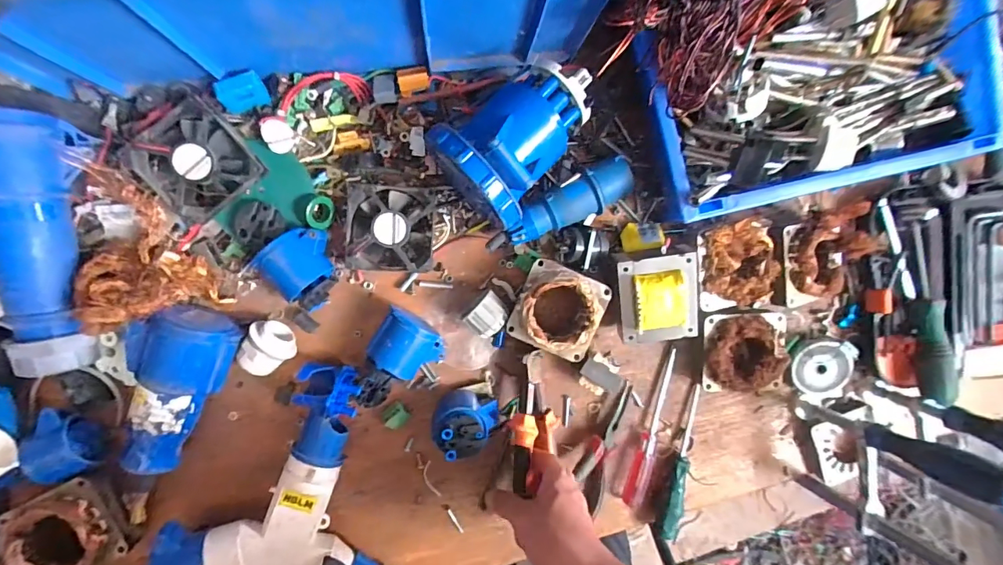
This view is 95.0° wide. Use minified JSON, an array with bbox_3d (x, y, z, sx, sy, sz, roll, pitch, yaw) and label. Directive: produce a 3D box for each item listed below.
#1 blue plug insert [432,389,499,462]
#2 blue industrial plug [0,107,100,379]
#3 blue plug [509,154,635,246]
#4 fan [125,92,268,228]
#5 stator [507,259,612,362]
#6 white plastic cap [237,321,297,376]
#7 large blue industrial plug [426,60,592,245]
[{"bbox_3d":[-0.033,0.138,0.445,0.064,0.060,0.051,4,91,-6],"label":"blue plug insert"},{"bbox_3d":[-0.371,-0.027,0.365,0.066,0.071,0.202,-7,92,-5],"label":"blue industrial plug"},{"bbox_3d":[0.065,-0.074,0.451,0.130,0.046,0.038,-31,94,-4],"label":"blue plug"},{"bbox_3d":[-0.267,-0.105,0.401,0.083,0.030,0.082,-40,95,-3],"label":"fan"},{"bbox_3d":[0.055,0.027,0.449,0.082,0.059,0.080,23,89,-6],"label":"stator"},{"bbox_3d":[-0.220,0.060,0.434,0.046,0.042,0.043,0,91,-6],"label":"white plastic cap"},{"bbox_3d":[0.017,-0.127,0.388,0.100,0.081,0.142,40,87,-5],"label":"large blue industrial plug"}]

